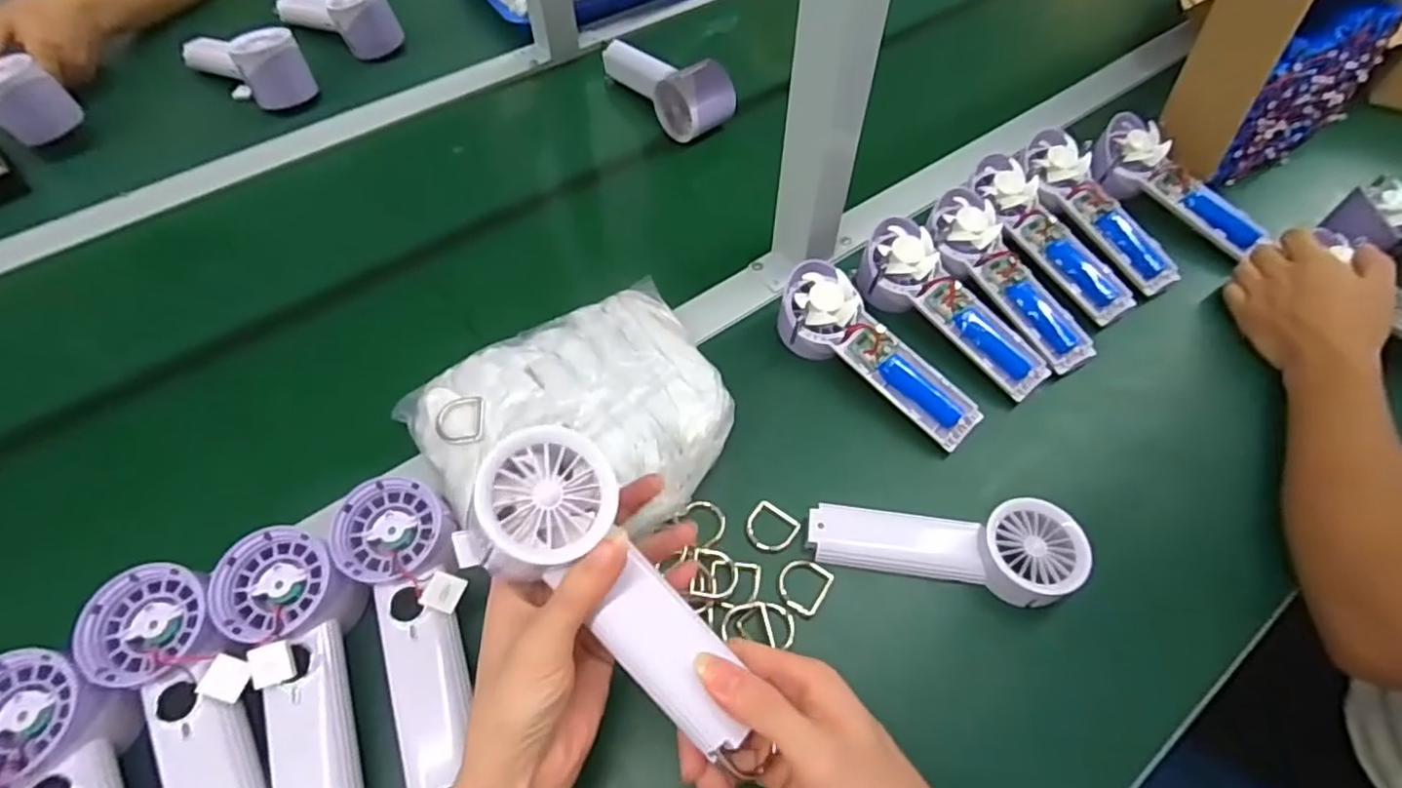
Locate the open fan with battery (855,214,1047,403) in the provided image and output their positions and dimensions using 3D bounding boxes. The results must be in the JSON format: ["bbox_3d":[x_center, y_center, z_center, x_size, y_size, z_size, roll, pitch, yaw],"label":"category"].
[{"bbox_3d":[0.200,-0.066,0.534,0.056,0.048,0.175,-40,78,-23],"label":"open fan with battery"}]

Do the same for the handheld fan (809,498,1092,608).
[{"bbox_3d":[0.158,0.093,0.428,0.167,0.033,0.056,10,56,7],"label":"handheld fan"}]

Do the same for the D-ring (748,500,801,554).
[{"bbox_3d":[0.048,0.092,0.447,0.033,0.006,0.030,34,71,10],"label":"D-ring"}]

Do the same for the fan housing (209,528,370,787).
[{"bbox_3d":[-0.217,0.170,0.361,0.060,0.044,0.190,-17,76,-11],"label":"fan housing"}]

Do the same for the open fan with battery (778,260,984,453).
[{"bbox_3d":[0.131,-0.027,0.506,0.176,0.047,0.056,43,65,10],"label":"open fan with battery"}]

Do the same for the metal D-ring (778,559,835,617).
[{"bbox_3d":[0.067,0.124,0.428,0.031,0.009,0.035,34,65,12],"label":"metal D-ring"}]

